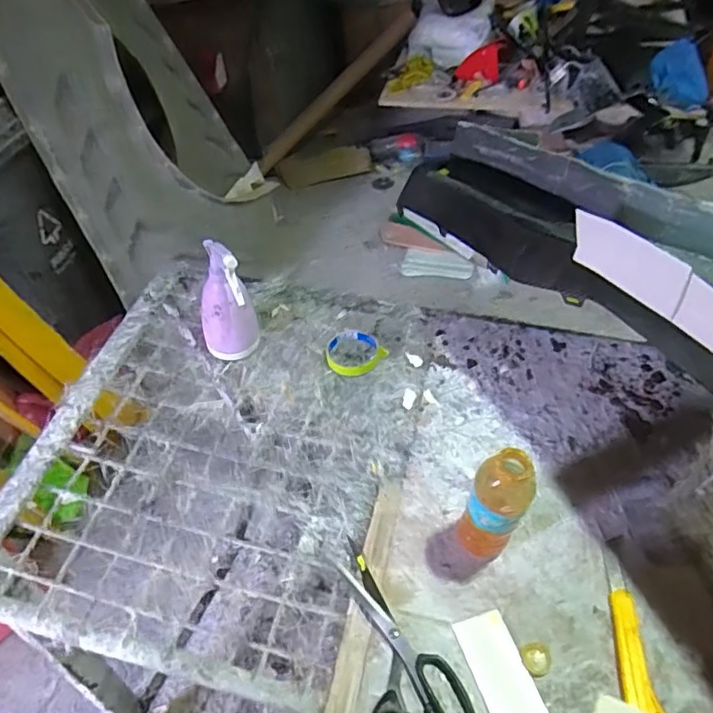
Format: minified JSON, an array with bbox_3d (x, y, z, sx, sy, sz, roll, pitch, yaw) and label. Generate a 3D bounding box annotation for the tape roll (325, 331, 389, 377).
[{"bbox_3d":[-0.004,-0.005,0.893,0.088,0.017,0.081,-1,49,1],"label":"tape roll"}]

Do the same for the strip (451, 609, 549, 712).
[{"bbox_3d":[0.165,0.364,0.583,0.058,0.009,0.182,-16,51,-12],"label":"strip"}]

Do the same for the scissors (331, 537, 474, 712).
[{"bbox_3d":[0.041,0.314,0.622,0.106,0.009,0.228,-15,51,-11],"label":"scissors"}]

